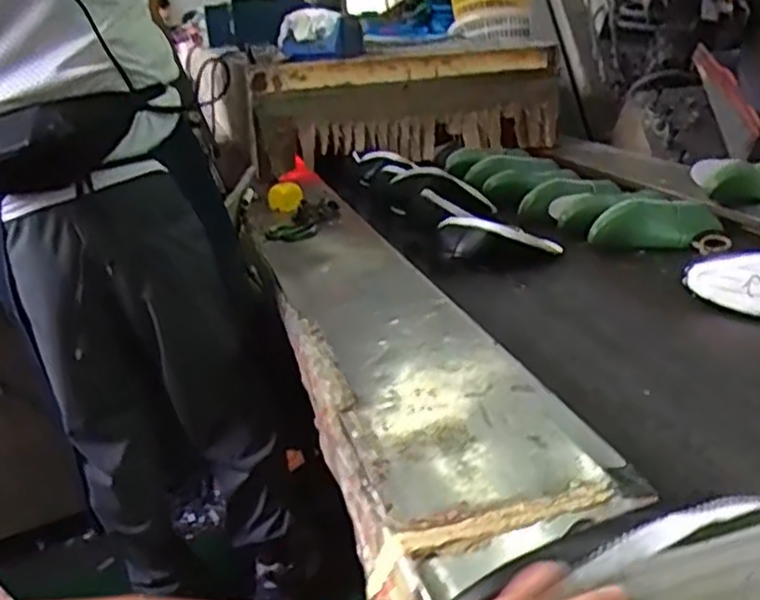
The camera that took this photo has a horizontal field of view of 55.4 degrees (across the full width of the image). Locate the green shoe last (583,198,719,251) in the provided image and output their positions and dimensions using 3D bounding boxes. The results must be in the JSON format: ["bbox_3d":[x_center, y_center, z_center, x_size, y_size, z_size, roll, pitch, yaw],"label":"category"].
[{"bbox_3d":[0.525,-0.146,1.394,0.246,0.071,0.116,1,23,12],"label":"green shoe last"}]

